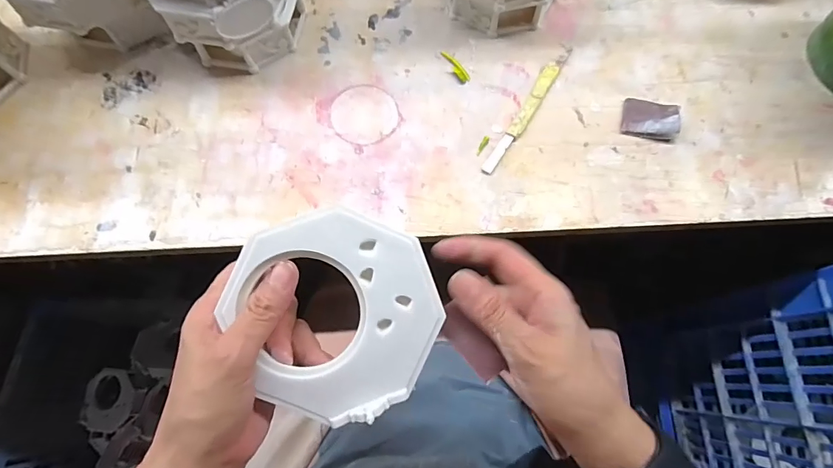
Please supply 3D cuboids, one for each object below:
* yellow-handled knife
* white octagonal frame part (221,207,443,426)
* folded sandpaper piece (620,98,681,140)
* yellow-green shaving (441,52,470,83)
[{"bbox_3d":[0.100,-0.110,0.392,0.015,0.008,0.134,30,73,9],"label":"yellow-handled knife"},{"bbox_3d":[-0.042,0.046,0.234,0.109,0.007,0.113,-19,93,-6],"label":"white octagonal frame part"},{"bbox_3d":[0.219,-0.109,0.390,0.047,0.013,0.037,13,71,4],"label":"folded sandpaper piece"},{"bbox_3d":[0.038,-0.164,0.408,0.010,0.004,0.040,-33,75,-11],"label":"yellow-green shaving"}]

